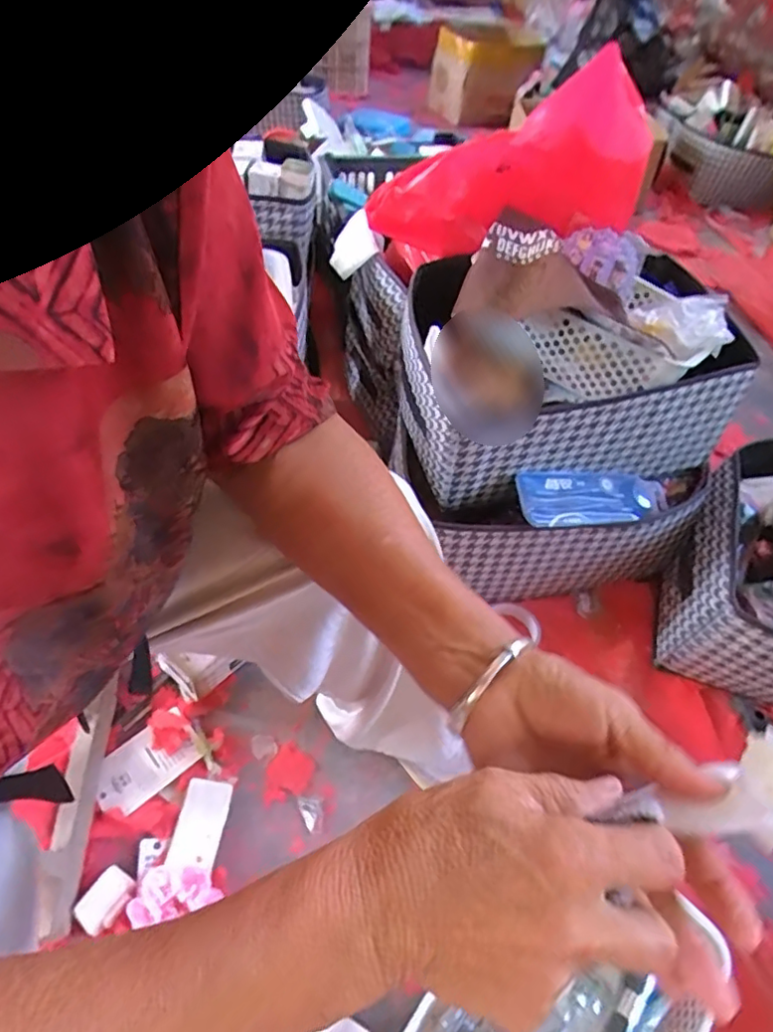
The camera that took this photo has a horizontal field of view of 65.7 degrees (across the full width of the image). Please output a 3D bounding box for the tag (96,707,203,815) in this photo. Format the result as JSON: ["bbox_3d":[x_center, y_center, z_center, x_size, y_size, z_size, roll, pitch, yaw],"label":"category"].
[{"bbox_3d":[-0.284,0.291,0.705,0.116,0.006,0.074,-34,63,-24],"label":"tag"}]

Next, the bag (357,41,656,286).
[{"bbox_3d":[0.145,-0.432,0.788,0.330,0.173,0.154,-16,47,12],"label":"bag"}]

